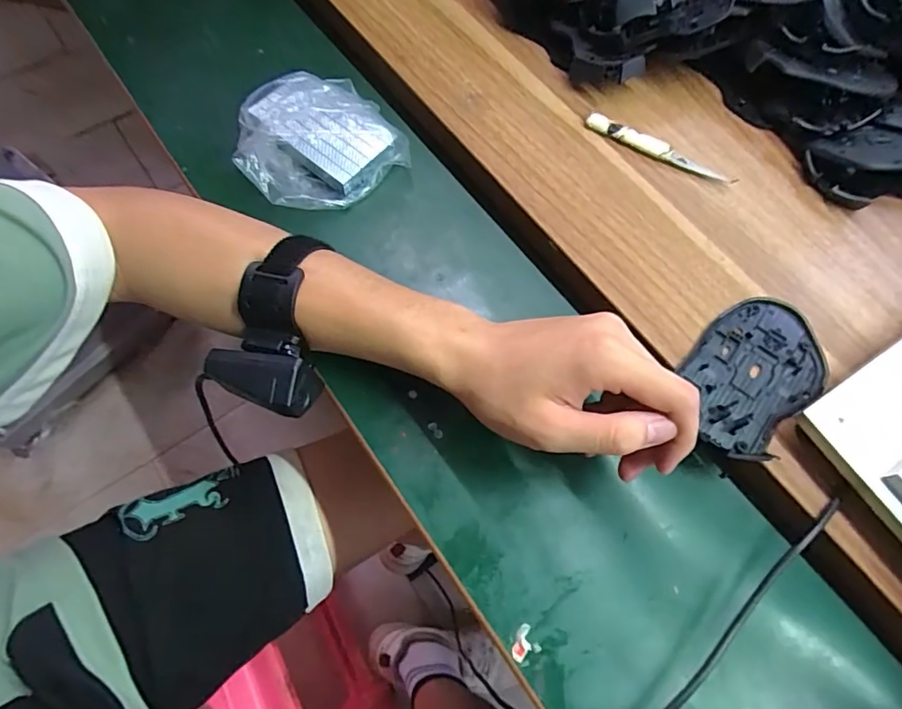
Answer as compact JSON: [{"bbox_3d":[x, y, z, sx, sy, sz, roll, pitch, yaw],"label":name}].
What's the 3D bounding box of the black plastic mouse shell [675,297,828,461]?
[{"bbox_3d":[0.193,0.011,0.328,0.072,0.018,0.114,43,78,14],"label":"black plastic mouse shell"}]

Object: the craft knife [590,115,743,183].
[{"bbox_3d":[0.157,-0.156,0.386,0.114,0.006,0.013,27,69,8],"label":"craft knife"}]

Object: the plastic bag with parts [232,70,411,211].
[{"bbox_3d":[-0.110,-0.167,0.395,0.114,0.045,0.113,-35,74,-14],"label":"plastic bag with parts"}]

